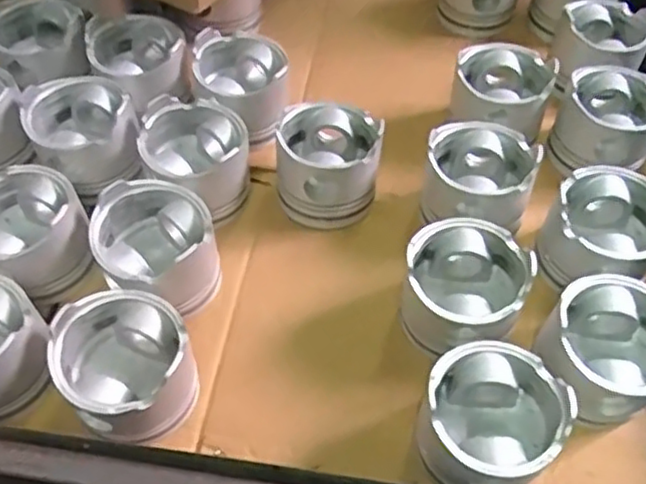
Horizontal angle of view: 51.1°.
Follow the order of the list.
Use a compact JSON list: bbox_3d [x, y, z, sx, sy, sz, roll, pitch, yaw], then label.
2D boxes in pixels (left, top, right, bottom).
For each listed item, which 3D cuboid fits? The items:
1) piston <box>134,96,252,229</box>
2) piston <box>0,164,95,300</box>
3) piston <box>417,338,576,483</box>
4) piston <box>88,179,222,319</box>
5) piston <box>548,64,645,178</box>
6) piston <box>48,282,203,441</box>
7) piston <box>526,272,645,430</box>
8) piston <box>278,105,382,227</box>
[{"bbox_3d":[-0.112,-0.070,0.609,0.092,0.079,0.097,-8,54,-8],"label":"piston"},{"bbox_3d":[-0.240,-0.007,0.552,0.093,0.069,0.102,-21,57,-17],"label":"piston"},{"bbox_3d":[0.115,0.122,0.464,0.088,0.070,0.088,1,54,-1],"label":"piston"},{"bbox_3d":[-0.135,0.011,0.553,0.089,0.086,0.090,-28,59,-21],"label":"piston"},{"bbox_3d":[0.269,-0.115,0.638,0.093,0.072,0.096,28,57,17],"label":"piston"},{"bbox_3d":[-0.139,0.094,0.494,0.093,0.086,0.101,1,54,-1],"label":"piston"},{"bbox_3d":[0.207,0.083,0.494,0.098,0.075,0.094,1,54,-1],"label":"piston"},{"bbox_3d":[0.005,-0.071,0.619,0.089,0.081,0.090,1,54,-1],"label":"piston"}]

